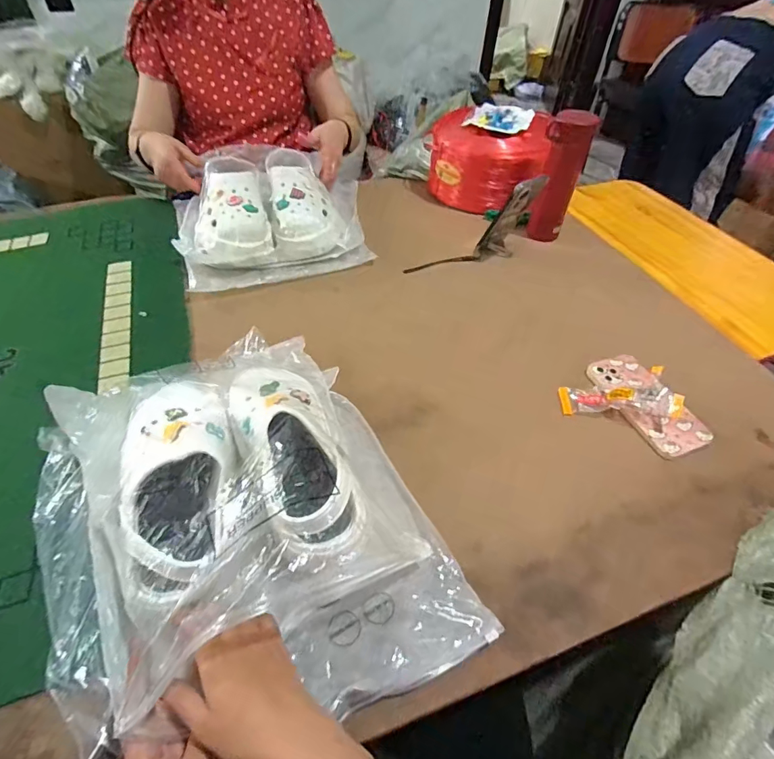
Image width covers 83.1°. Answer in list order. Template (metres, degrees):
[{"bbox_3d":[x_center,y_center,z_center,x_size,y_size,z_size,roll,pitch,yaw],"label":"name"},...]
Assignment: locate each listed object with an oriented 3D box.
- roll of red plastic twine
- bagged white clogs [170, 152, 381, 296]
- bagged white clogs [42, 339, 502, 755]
[{"bbox_3d":[0.216,-0.464,0.956,0.237,0.159,0.194,24,52,17],"label":"roll of red plastic twine"},{"bbox_3d":[-0.217,-0.333,0.835,0.365,0.098,0.319,-14,51,-14],"label":"bagged white clogs"},{"bbox_3d":[-0.154,0.118,0.424,0.348,0.127,0.410,-22,53,-20],"label":"bagged white clogs"}]

